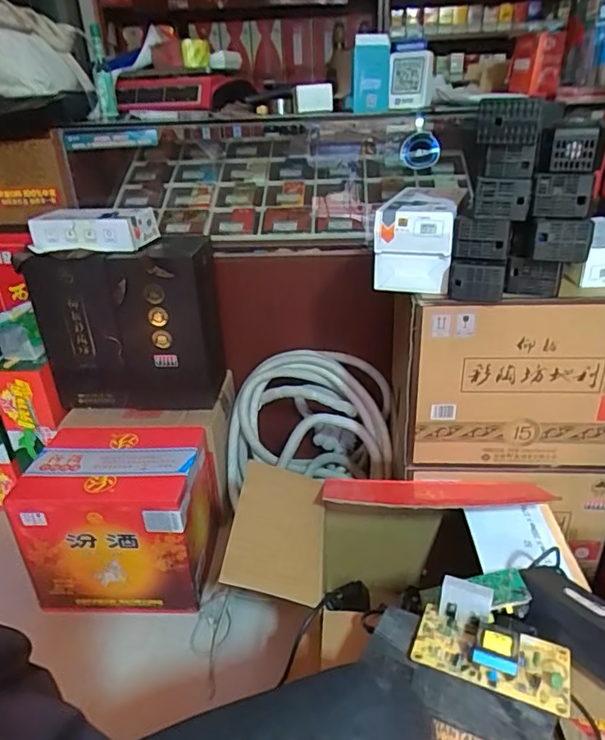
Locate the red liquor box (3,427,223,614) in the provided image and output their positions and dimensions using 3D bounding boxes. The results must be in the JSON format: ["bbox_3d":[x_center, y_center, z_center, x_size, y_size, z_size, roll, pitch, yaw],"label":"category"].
[{"bbox_3d":[-0.364,0.299,1.119,0.311,0.282,0.259,-1,27,4],"label":"red liquor box"}]

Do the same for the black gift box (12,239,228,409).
[{"bbox_3d":[-0.370,-0.093,1.203,0.392,0.367,0.153,1,27,7],"label":"black gift box"}]

